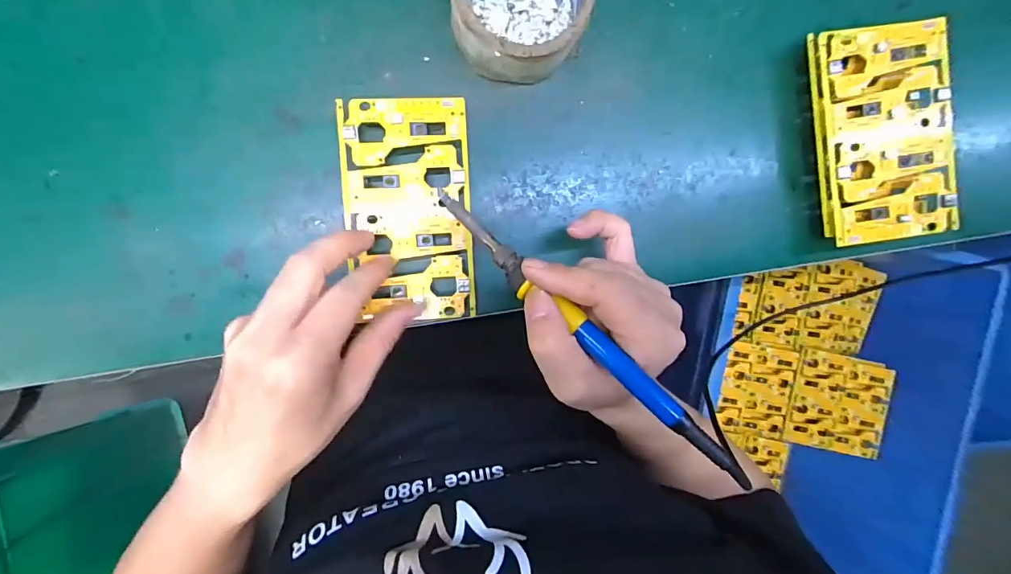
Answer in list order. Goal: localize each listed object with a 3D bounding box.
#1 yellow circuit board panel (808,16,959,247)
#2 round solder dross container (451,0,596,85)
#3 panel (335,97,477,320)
[{"bbox_3d":[0.261,-0.106,0.318,0.082,0.018,0.144,-6,94,7],"label":"yellow circuit board panel"},{"bbox_3d":[0.009,-0.179,0.287,0.084,0.045,0.084,-1,95,-7],"label":"round solder dross container"},{"bbox_3d":[-0.062,-0.049,0.292,0.079,0.005,0.138,-4,96,-7],"label":"panel"}]

